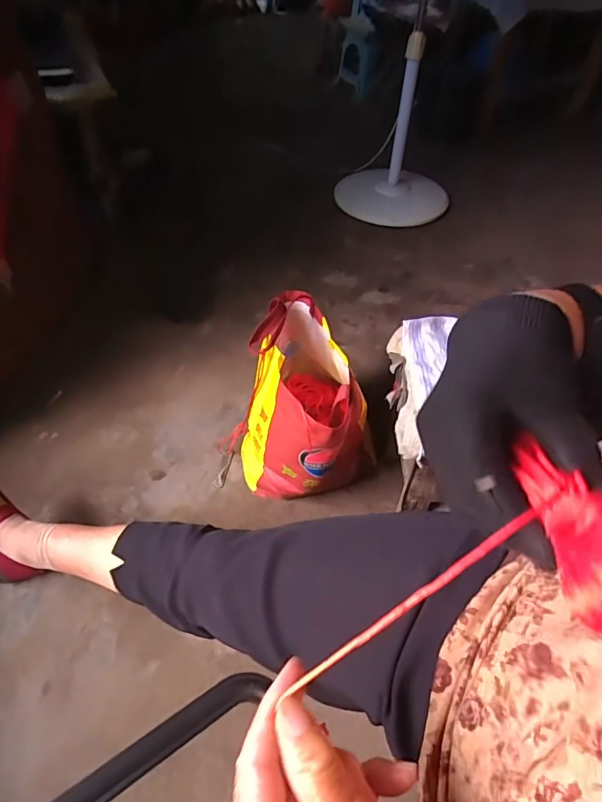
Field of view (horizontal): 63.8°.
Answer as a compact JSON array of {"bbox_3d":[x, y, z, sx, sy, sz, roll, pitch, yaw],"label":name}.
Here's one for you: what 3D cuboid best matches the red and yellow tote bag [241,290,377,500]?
[{"bbox_3d":[0.014,0.013,0.844,0.237,0.291,0.244,20,51,16],"label":"red and yellow tote bag"}]

